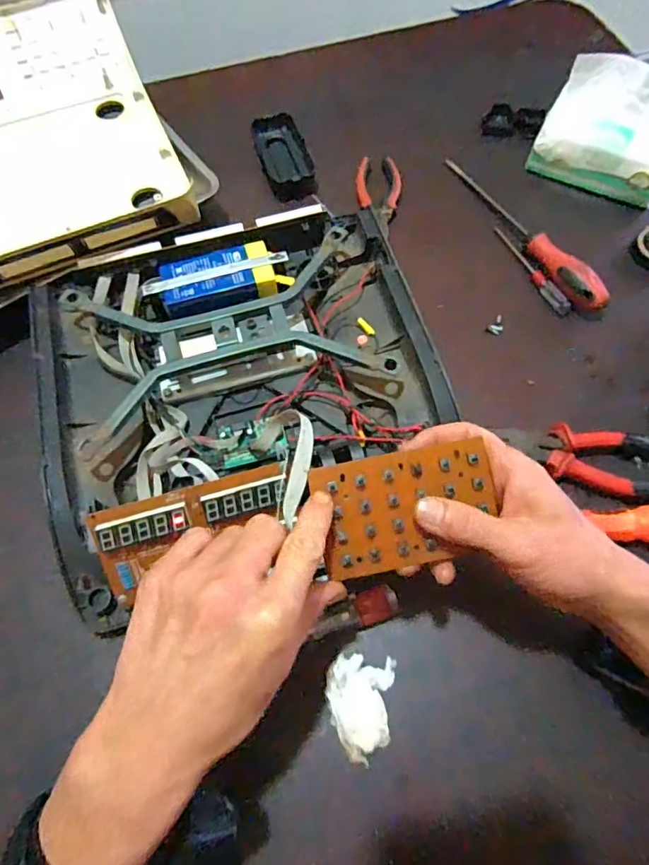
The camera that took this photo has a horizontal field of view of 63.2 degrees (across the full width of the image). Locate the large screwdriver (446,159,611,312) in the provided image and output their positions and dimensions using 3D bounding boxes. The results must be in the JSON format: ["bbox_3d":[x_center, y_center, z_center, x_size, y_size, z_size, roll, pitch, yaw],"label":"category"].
[{"bbox_3d":[0.201,-0.215,0.549,0.027,0.031,0.244,-28,69,-11],"label":"large screwdriver"}]

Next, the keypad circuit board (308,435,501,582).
[{"bbox_3d":[0.051,0.047,0.326,0.106,0.007,0.069,-12,89,-1],"label":"keypad circuit board"}]

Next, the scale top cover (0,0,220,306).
[{"bbox_3d":[-0.331,-0.291,0.545,0.337,0.066,0.351,-25,69,-10],"label":"scale top cover"}]

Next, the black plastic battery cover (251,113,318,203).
[{"bbox_3d":[-0.048,-0.320,0.610,0.051,0.023,0.111,-19,68,-7],"label":"black plastic battery cover"}]

